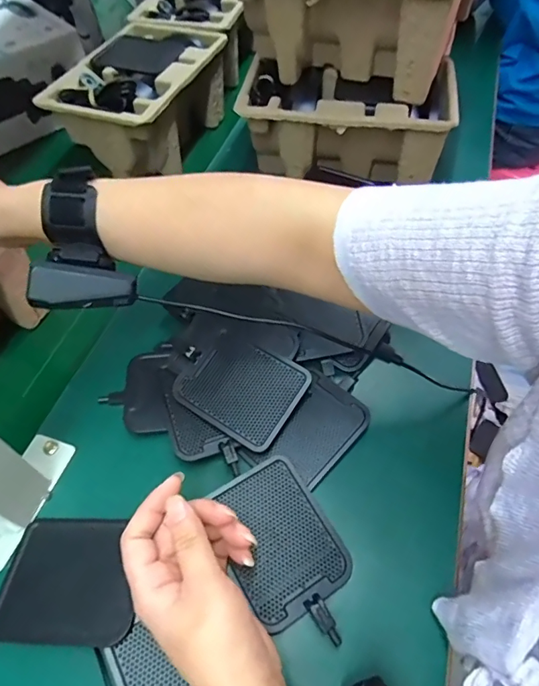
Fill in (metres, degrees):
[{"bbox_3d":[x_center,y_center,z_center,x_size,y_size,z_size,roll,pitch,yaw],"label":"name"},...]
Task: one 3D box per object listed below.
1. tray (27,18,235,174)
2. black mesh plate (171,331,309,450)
[{"bbox_3d":[-0.155,-0.316,0.609,0.140,0.099,0.243,14,56,14],"label":"tray"},{"bbox_3d":[-0.024,0.036,0.396,0.095,0.006,0.078,30,72,19],"label":"black mesh plate"}]

